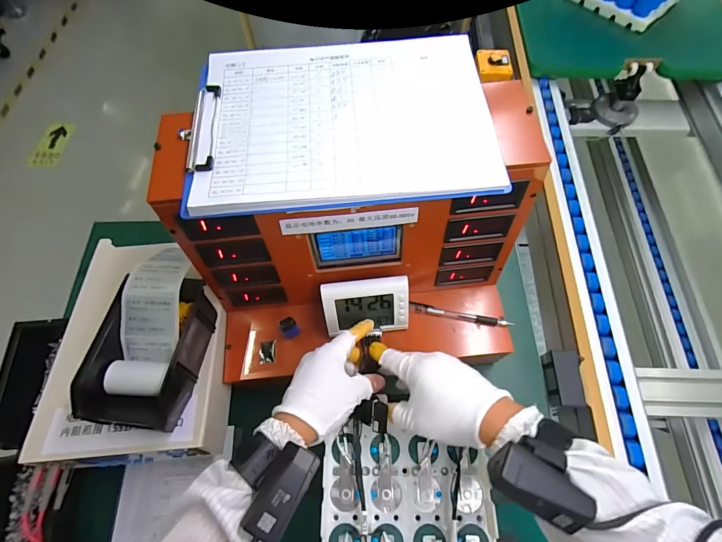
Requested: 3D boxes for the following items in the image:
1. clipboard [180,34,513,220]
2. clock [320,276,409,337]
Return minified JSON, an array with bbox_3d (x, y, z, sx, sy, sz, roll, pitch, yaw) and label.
[{"bbox_3d":[-0.023,-0.161,0.394,0.304,0.018,0.219,-5,66,-1],"label":"clipboard"},{"bbox_3d":[0.007,0.048,0.497,0.111,0.072,0.052,-6,66,-2],"label":"clock"}]

